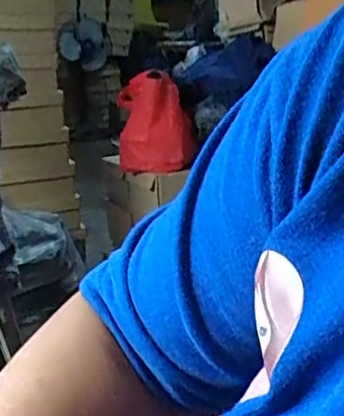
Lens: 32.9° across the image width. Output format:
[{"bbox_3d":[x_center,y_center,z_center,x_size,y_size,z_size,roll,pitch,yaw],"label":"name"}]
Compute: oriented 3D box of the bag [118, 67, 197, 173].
[{"bbox_3d":[-0.036,-0.166,1.144,0.142,0.177,0.128,-1,16,0],"label":"bag"}]

